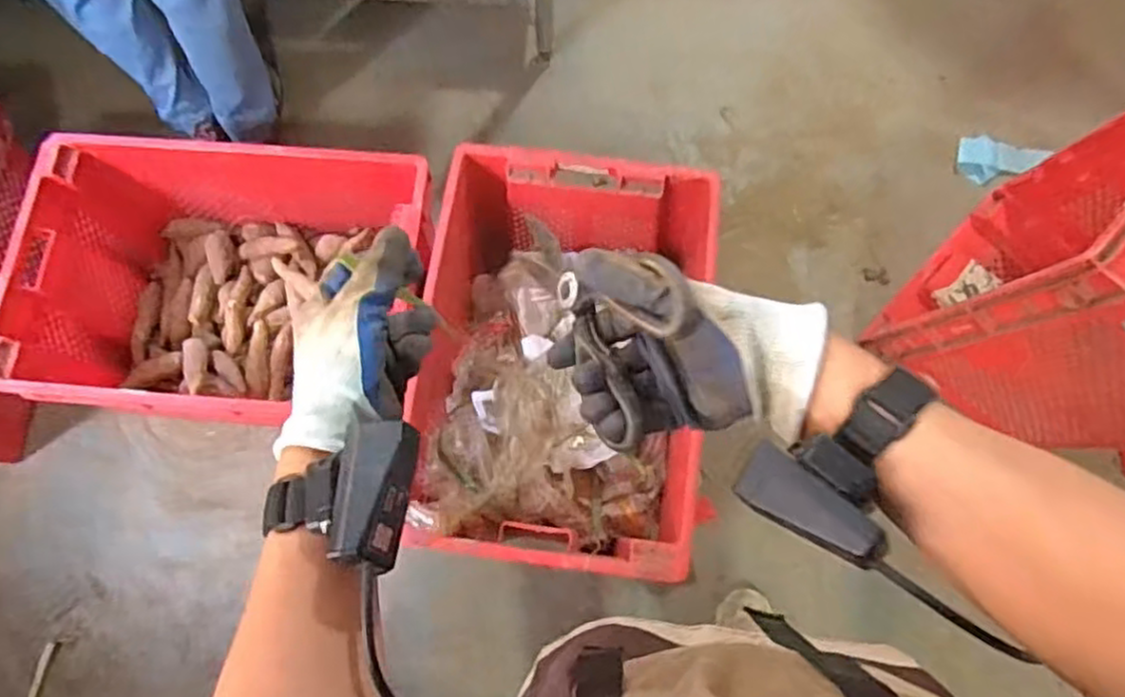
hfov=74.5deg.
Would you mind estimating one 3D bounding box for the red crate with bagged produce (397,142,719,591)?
[{"bbox_3d":[-0.004,0.021,1.185,0.438,0.236,0.625,7,75,1],"label":"red crate with bagged produce"}]

